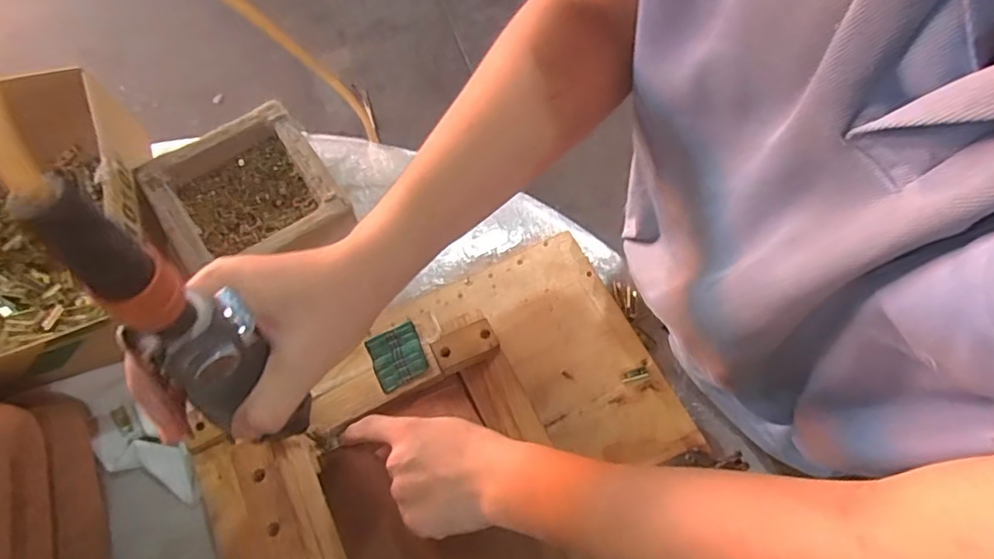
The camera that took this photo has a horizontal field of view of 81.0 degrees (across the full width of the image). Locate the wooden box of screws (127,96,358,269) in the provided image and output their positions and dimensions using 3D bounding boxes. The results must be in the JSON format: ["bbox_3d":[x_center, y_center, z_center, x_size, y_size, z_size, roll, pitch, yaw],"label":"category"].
[{"bbox_3d":[-0.251,-0.078,0.606,0.167,0.062,0.178,-33,71,-14],"label":"wooden box of screws"}]

